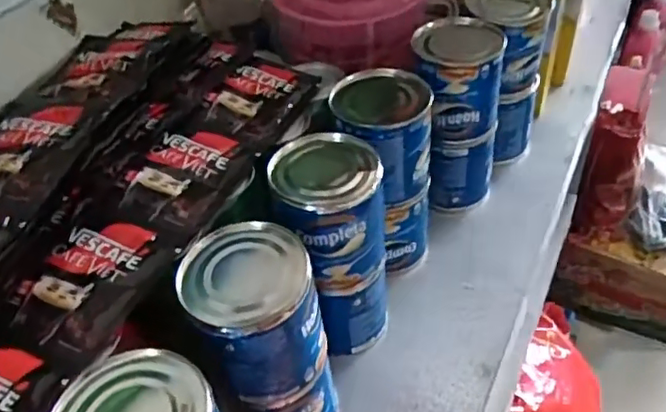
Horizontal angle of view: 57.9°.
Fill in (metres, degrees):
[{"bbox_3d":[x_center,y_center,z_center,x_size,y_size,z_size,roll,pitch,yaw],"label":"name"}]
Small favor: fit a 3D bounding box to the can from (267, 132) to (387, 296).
[{"bbox_3d":[-0.001,0.002,0.399,0.067,0.088,0.067,-4,44,4],"label":"can"}]

